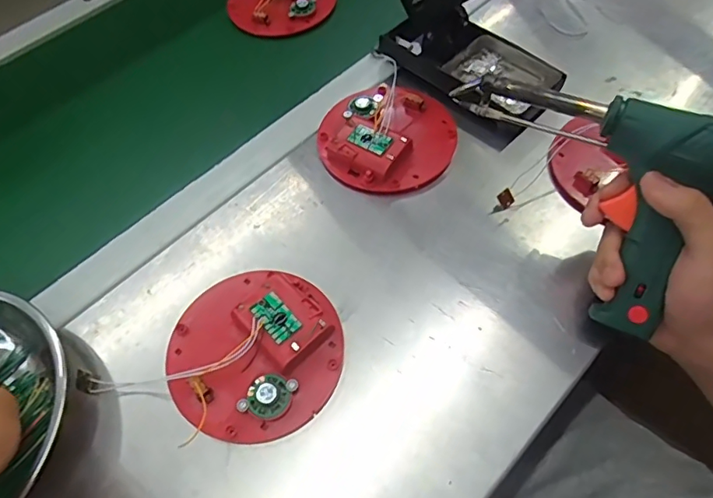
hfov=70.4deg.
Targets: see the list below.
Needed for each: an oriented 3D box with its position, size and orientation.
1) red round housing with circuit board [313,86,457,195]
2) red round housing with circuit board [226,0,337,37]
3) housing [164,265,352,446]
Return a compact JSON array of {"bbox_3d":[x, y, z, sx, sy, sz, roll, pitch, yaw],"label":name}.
[{"bbox_3d":[0.027,-0.105,0.446,0.118,0.022,0.120,-2,59,4],"label":"red round housing with circuit board"},{"bbox_3d":[-0.085,-0.288,0.577,0.122,0.024,0.106,-14,59,-4],"label":"red round housing with circuit board"},{"bbox_3d":[-0.071,0.067,0.352,0.118,0.024,0.118,-2,59,4],"label":"housing"}]

